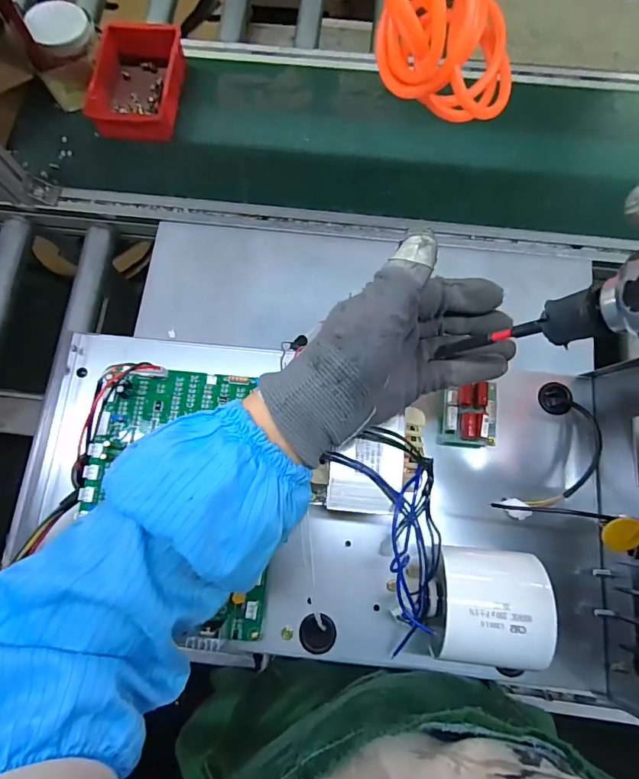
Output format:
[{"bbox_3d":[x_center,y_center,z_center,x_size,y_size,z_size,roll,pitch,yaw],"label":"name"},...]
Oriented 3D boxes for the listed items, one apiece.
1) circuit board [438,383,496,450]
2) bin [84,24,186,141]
[{"bbox_3d":[0.128,0.021,0.376,0.045,0.019,0.055,6,77,2],"label":"circuit board"},{"bbox_3d":[-0.308,-0.533,0.775,0.141,0.070,0.197,2,77,1],"label":"bin"}]

